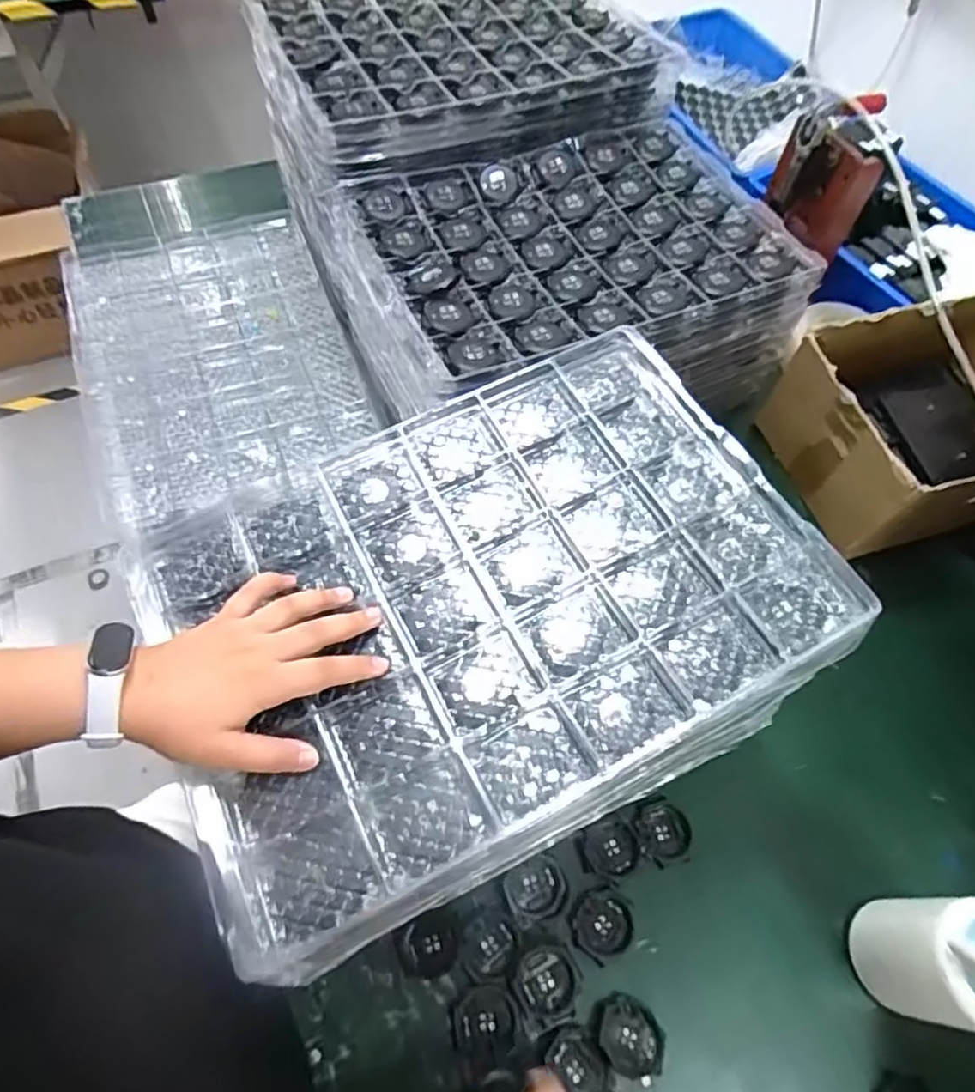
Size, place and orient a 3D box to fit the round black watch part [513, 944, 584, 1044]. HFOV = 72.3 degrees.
[{"bbox_3d":[0.048,0.346,0.525,0.052,0.008,0.053,1,61,-2],"label":"round black watch part"}]

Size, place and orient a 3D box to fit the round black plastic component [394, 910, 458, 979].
[{"bbox_3d":[-0.048,0.320,0.532,0.047,0.017,0.044,1,61,-2],"label":"round black plastic component"}]

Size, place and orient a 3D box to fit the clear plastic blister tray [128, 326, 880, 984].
[{"bbox_3d":[0.002,0.033,0.465,0.438,0.049,0.316,-25,65,-16],"label":"clear plastic blister tray"}]

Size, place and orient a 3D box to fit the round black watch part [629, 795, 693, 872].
[{"bbox_3d":[0.154,0.251,0.591,0.051,0.013,0.050,1,61,-2],"label":"round black watch part"}]

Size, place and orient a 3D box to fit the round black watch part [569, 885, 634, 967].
[{"bbox_3d":[0.095,0.313,0.553,0.052,0.006,0.050,1,61,-2],"label":"round black watch part"}]

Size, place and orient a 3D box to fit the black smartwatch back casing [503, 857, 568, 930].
[{"bbox_3d":[0.040,0.284,0.553,0.050,0.008,0.043,-23,65,-15],"label":"black smartwatch back casing"}]

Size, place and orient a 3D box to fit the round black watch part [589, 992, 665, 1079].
[{"bbox_3d":[0.110,0.379,0.516,0.048,0.010,0.056,-29,66,-17],"label":"round black watch part"}]

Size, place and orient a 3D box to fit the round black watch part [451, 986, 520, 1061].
[{"bbox_3d":[-0.002,0.367,0.515,0.049,0.007,0.044,-14,63,-11],"label":"round black watch part"}]

